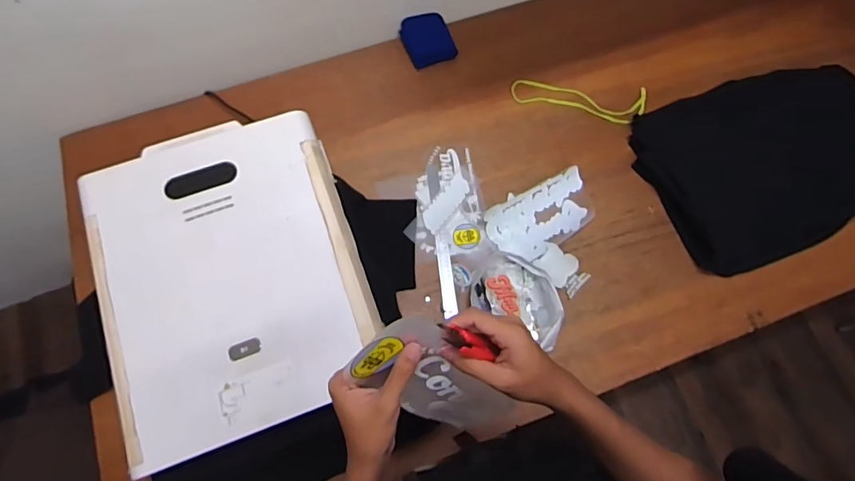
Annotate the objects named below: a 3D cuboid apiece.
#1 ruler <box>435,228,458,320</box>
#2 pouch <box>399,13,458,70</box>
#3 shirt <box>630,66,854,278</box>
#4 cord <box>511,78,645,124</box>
[{"bbox_3d":[0.037,0.065,0.911,0.027,0.005,0.173,-8,71,2],"label":"ruler"},{"bbox_3d":[0.000,-0.474,1.073,0.110,0.029,0.124,-20,74,-5],"label":"pouch"},{"bbox_3d":[0.741,-0.175,0.974,0.516,0.061,0.383,-20,74,-5],"label":"shirt"},{"bbox_3d":[0.348,-0.316,1.036,0.304,0.012,0.098,4,73,2],"label":"cord"}]

